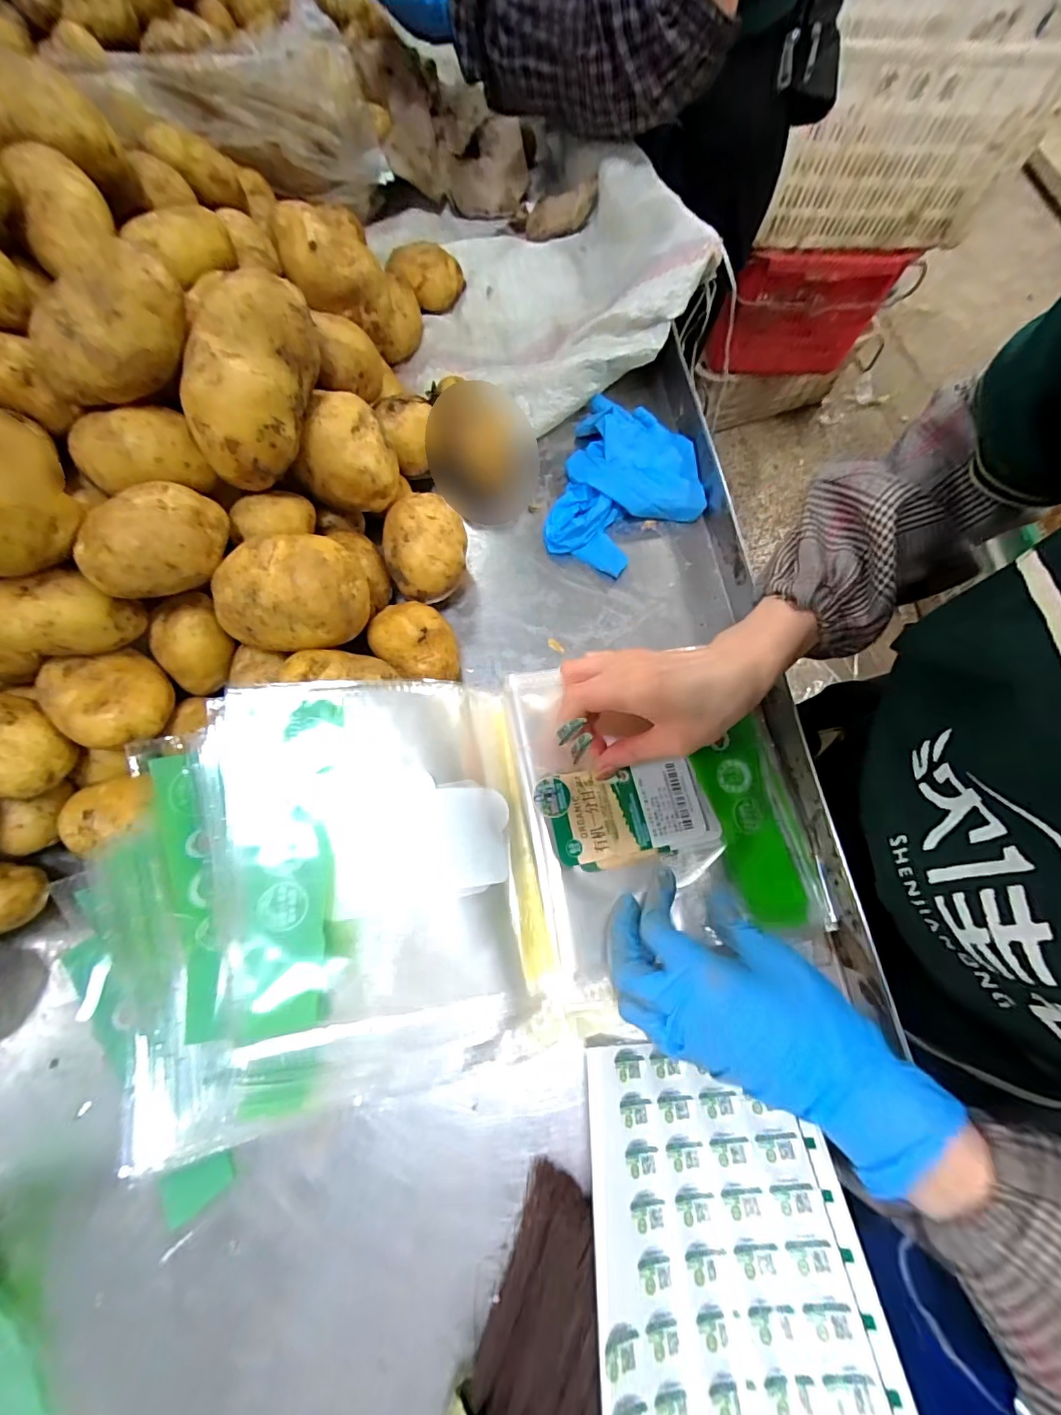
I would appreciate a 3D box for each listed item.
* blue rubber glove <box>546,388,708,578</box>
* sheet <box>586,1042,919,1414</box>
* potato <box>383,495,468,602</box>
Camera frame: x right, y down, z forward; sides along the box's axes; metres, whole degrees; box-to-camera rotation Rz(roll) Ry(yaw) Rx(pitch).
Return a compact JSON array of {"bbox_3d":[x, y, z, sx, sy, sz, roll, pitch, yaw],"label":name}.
[{"bbox_3d":[0.091,-0.202,0.439,0.122,0.031,0.174,15,72,4],"label":"blue rubber glove"},{"bbox_3d":[0.099,0.295,0.235,0.133,0.022,0.213,1,52,-1],"label":"sheet"},{"bbox_3d":[-0.083,-0.126,0.400,0.065,0.063,0.082,-12,71,-5],"label":"potato"}]

